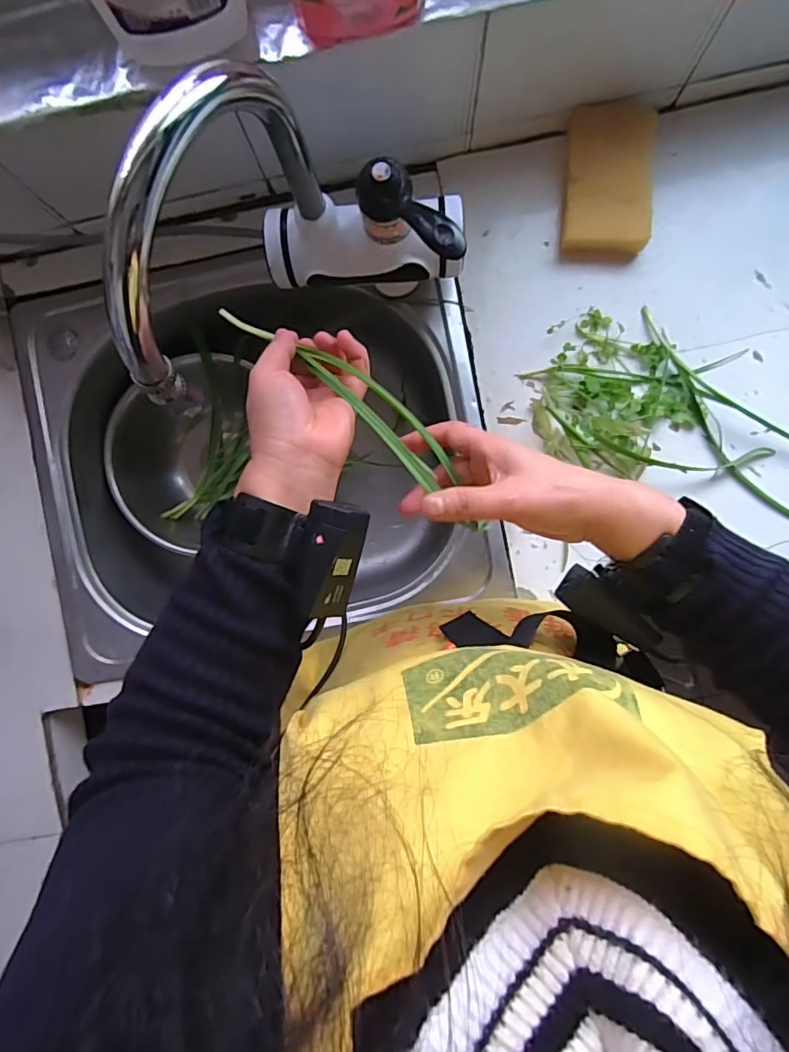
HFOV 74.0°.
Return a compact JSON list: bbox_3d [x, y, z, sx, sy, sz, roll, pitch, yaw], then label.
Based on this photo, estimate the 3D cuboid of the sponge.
[{"bbox_3d":[0.204,-0.330,0.502,0.075,0.036,0.126,1,92,2],"label":"sponge"}]

